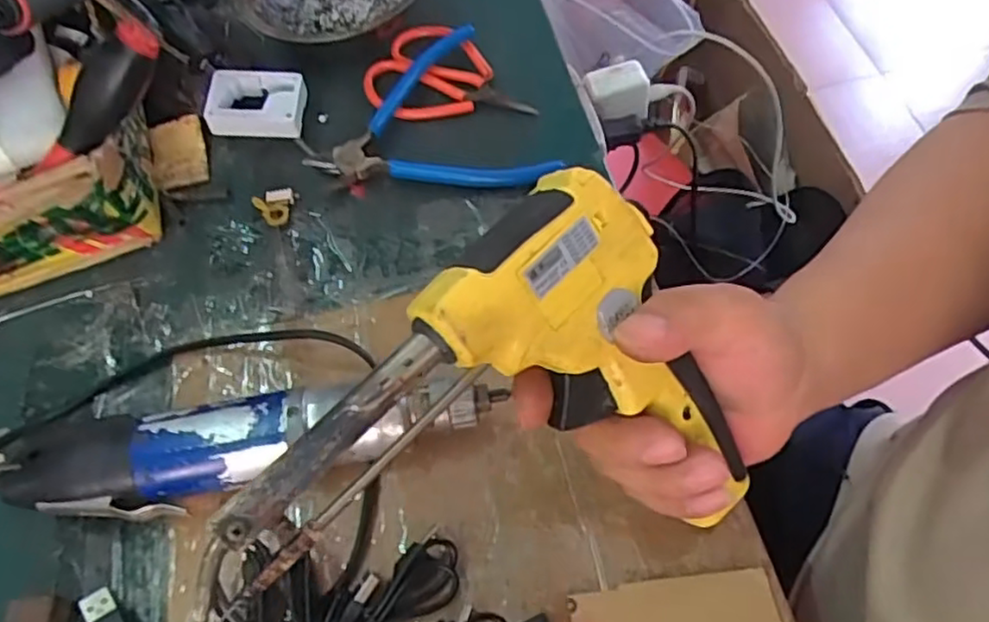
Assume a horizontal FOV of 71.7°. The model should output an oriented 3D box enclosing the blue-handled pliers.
[{"bbox_3d":[-0.039,-0.129,0.436,0.148,0.017,0.122,-2,60,2],"label":"blue-handled pliers"}]

